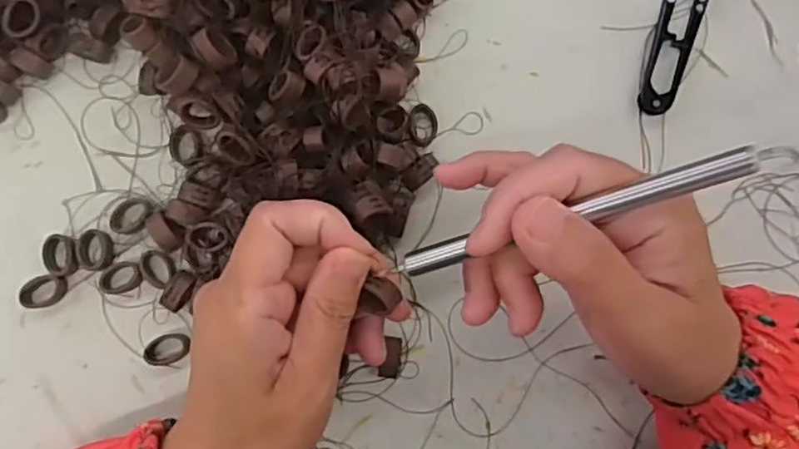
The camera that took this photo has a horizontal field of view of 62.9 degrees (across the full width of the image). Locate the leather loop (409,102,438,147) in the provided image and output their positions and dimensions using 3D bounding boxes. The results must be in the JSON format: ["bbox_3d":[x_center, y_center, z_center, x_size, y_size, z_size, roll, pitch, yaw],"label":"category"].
[{"bbox_3d":[0.013,-0.052,0.339,0.015,0.008,0.022,-2,86,-3],"label":"leather loop"}]

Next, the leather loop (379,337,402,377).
[{"bbox_3d":[-0.004,0.067,0.330,0.011,0.010,0.021,8,87,-2],"label":"leather loop"}]

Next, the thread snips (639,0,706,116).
[{"bbox_3d":[0.148,-0.106,0.347,0.022,0.008,0.097,18,85,-2],"label":"thread snips"}]

